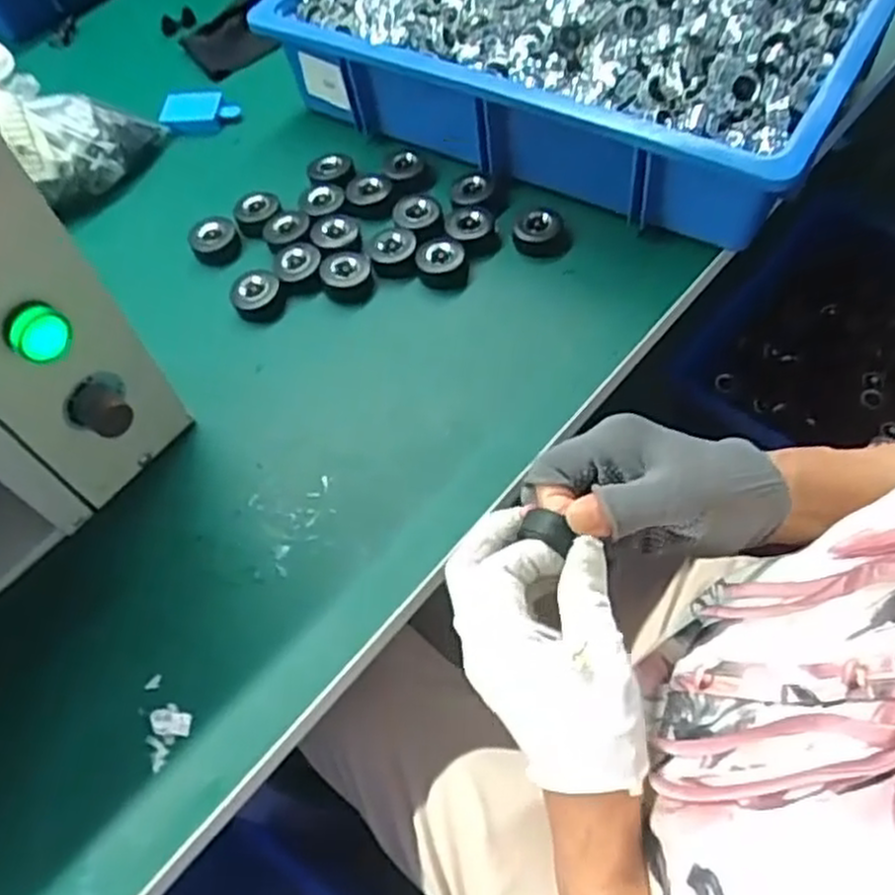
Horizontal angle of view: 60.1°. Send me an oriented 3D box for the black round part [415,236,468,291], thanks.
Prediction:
[{"bbox_3d":[-0.005,-0.137,0.578,0.036,0.021,0.040,-9,59,1],"label":"black round part"}]

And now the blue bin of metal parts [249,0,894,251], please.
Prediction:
[{"bbox_3d":[0.103,-0.359,0.658,0.468,0.111,0.334,26,66,19],"label":"blue bin of metal parts"}]

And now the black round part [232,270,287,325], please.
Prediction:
[{"bbox_3d":[-0.143,-0.113,0.576,0.040,0.015,0.037,-2,60,4],"label":"black round part"}]

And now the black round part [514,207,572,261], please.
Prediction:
[{"bbox_3d":[0.071,-0.160,0.582,0.041,0.019,0.037,-4,60,3],"label":"black round part"}]

